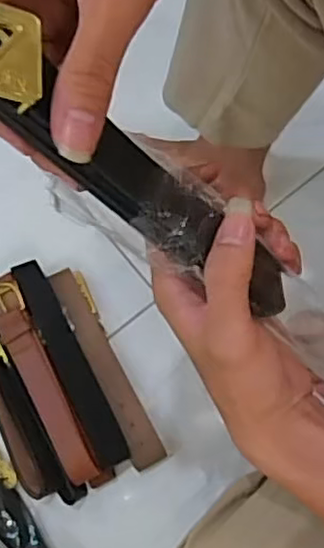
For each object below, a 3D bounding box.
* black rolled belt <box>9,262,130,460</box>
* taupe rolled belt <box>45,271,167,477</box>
[{"bbox_3d":[-0.104,0.098,0.747,0.045,0.016,0.249,-23,77,-35],"label":"black rolled belt"},{"bbox_3d":[-0.065,0.106,0.769,0.037,0.025,0.251,-25,75,-8],"label":"taupe rolled belt"}]

